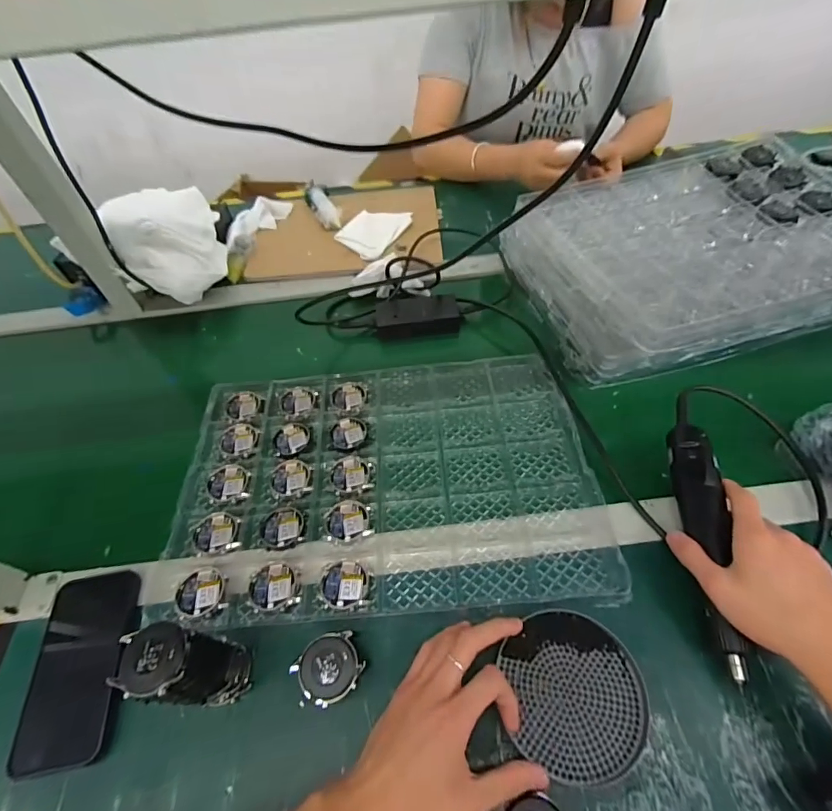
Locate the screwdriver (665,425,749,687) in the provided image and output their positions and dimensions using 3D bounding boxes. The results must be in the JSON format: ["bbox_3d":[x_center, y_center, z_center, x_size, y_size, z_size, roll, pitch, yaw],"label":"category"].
[{"bbox_3d":[0.264,0.116,0.386,0.034,0.030,0.214,3,60,8],"label":"screwdriver"}]

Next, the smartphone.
[{"bbox_3d":[-0.295,0.227,0.382,0.081,0.012,0.149,-12,53,-3],"label":"smartphone"}]

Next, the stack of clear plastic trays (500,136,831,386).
[{"bbox_3d":[0.387,-0.216,0.597,0.456,0.092,0.308,-17,53,-8],"label":"stack of clear plastic trays"}]

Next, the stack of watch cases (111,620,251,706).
[{"bbox_3d":[-0.175,0.203,0.336,0.061,0.093,0.048,5,54,9],"label":"stack of watch cases"}]

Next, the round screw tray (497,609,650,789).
[{"bbox_3d":[0.126,0.227,0.344,0.103,0.008,0.112,-3,53,4],"label":"round screw tray"}]

